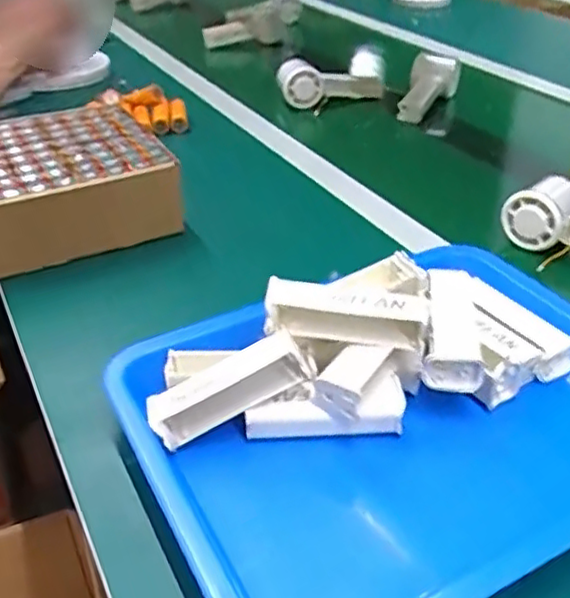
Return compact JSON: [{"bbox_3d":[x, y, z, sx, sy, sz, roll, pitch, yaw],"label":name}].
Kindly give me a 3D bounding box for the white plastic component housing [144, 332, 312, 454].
[{"bbox_3d":[-0.036,0.055,0.423,0.100,0.031,0.030,-27,39,1],"label":"white plastic component housing"}]

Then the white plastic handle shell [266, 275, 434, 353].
[{"bbox_3d":[0.040,0.009,0.432,0.102,0.034,0.026,0,35,3],"label":"white plastic handle shell"}]

